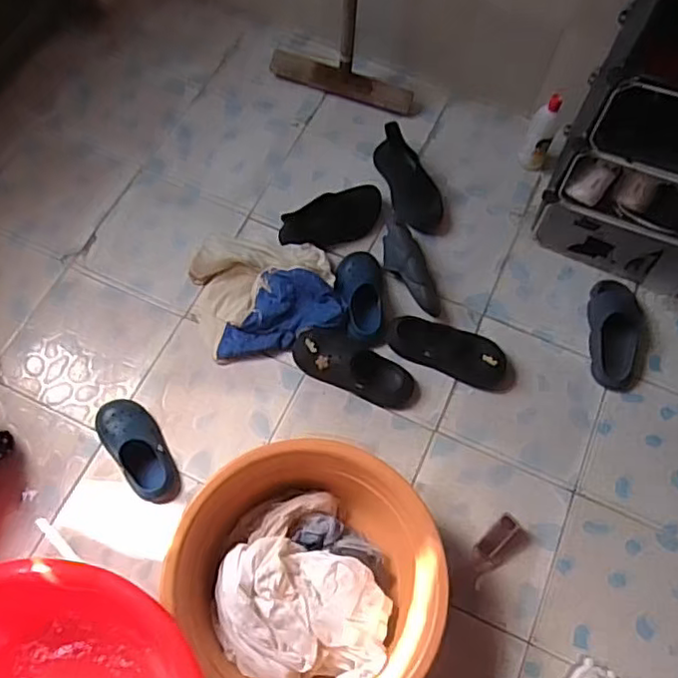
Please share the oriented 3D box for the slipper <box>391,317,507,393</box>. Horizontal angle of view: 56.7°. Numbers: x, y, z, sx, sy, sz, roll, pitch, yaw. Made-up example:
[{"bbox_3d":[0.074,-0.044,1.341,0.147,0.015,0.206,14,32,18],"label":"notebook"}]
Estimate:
[{"bbox_3d":[0.233,0.026,1.350,0.262,0.068,0.108,18,67,6],"label":"slipper"}]

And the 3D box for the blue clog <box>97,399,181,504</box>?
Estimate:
[{"bbox_3d":[-0.395,0.220,1.246,0.096,0.066,0.222,-32,71,-15],"label":"blue clog"}]

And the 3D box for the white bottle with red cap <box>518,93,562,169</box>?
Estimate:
[{"bbox_3d":[0.491,-0.496,1.514,0.069,0.196,0.063,20,67,7],"label":"white bottle with red cap"}]

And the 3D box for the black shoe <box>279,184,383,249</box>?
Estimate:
[{"bbox_3d":[-0.010,-0.277,1.471,0.263,0.082,0.099,-24,69,-12],"label":"black shoe"}]

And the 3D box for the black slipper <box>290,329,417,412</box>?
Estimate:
[{"bbox_3d":[0.032,0.055,1.326,0.266,0.076,0.112,22,67,8],"label":"black slipper"}]

